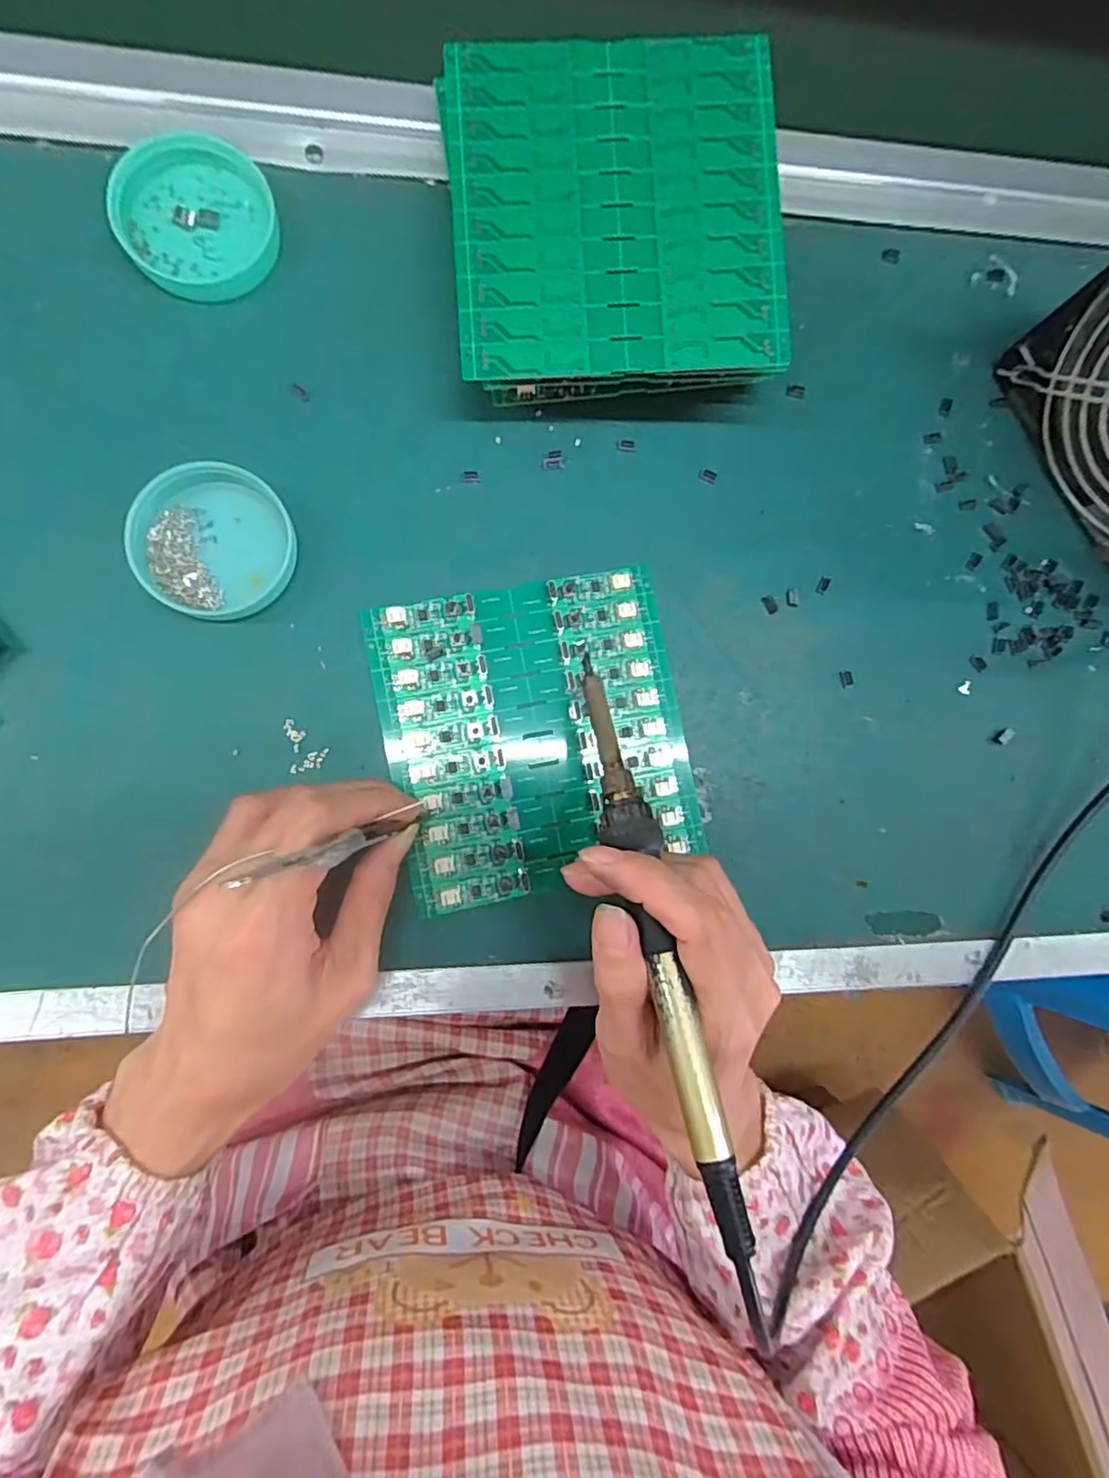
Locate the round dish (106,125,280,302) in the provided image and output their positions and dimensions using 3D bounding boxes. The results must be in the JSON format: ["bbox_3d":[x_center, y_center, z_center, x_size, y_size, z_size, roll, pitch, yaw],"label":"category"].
[{"bbox_3d":[-0.159,-0.233,0.279,0.064,0.010,0.070,0,87,-7],"label":"round dish"}]

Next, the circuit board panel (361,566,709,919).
[{"bbox_3d":[-0.006,-0.002,0.288,0.135,0.007,0.137,-11,90,-7],"label":"circuit board panel"}]

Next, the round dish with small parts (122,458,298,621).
[{"bbox_3d":[-0.146,-0.086,0.270,0.061,0.017,0.066,0,87,-7],"label":"round dish with small parts"}]

